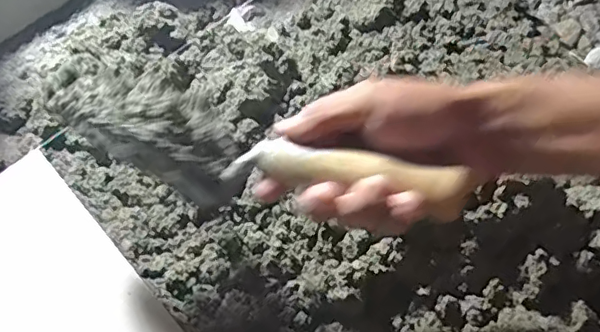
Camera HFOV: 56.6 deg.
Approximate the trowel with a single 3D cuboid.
[{"bbox_3d":[-0.045,-0.011,0.352,0.288,0.048,0.066,14,63,12],"label":"trowel"}]

